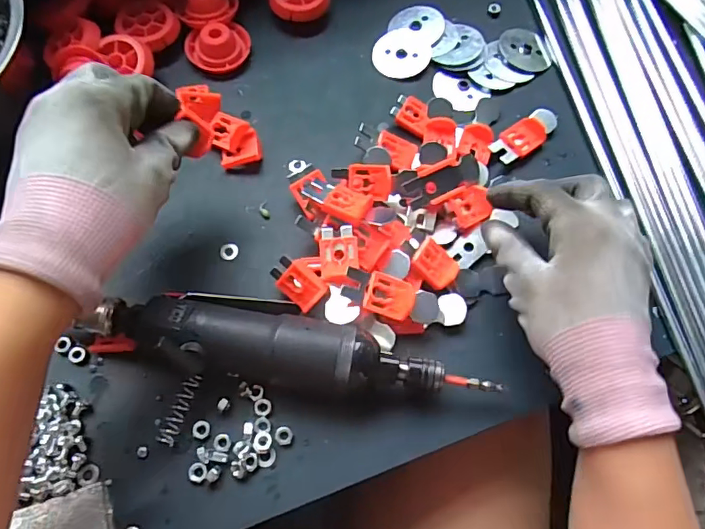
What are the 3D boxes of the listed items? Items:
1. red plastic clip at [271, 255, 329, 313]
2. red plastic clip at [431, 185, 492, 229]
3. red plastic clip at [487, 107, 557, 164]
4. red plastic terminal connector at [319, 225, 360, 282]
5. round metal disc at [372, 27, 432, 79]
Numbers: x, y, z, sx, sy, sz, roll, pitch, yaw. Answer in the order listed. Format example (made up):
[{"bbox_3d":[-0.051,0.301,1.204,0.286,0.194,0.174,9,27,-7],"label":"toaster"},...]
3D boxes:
[{"bbox_3d":[-0.035,0.012,0.322,0.034,0.014,0.025,44,117,-4],"label":"red plastic clip"},{"bbox_3d":[0.078,-0.040,0.352,0.039,0.004,0.027,-24,95,-13],"label":"red plastic clip"},{"bbox_3d":[0.130,-0.097,0.382,0.061,0.010,0.025,-35,72,-14],"label":"red plastic clip"},{"bbox_3d":[-0.009,-0.008,0.325,0.024,0.006,0.037,-5,68,-3],"label":"red plastic terminal connector"},{"bbox_3d":[0.040,-0.173,0.409,0.046,0.005,0.046,0,68,-1],"label":"round metal disc"}]

